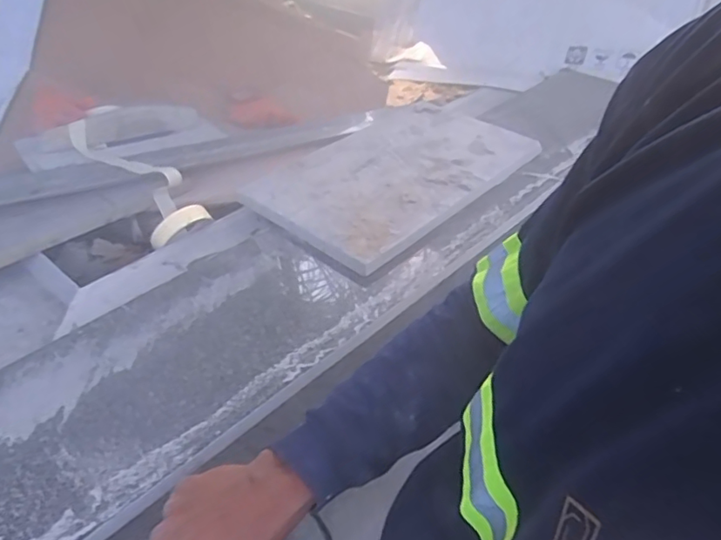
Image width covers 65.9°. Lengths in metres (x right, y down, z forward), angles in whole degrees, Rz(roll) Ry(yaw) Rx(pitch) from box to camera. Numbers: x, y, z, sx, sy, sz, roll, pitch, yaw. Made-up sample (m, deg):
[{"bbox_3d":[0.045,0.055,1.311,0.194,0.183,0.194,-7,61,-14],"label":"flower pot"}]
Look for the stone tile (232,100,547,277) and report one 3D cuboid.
[{"bbox_3d":[0.059,-0.159,0.850,0.262,0.021,0.441,29,47,31],"label":"stone tile"}]

